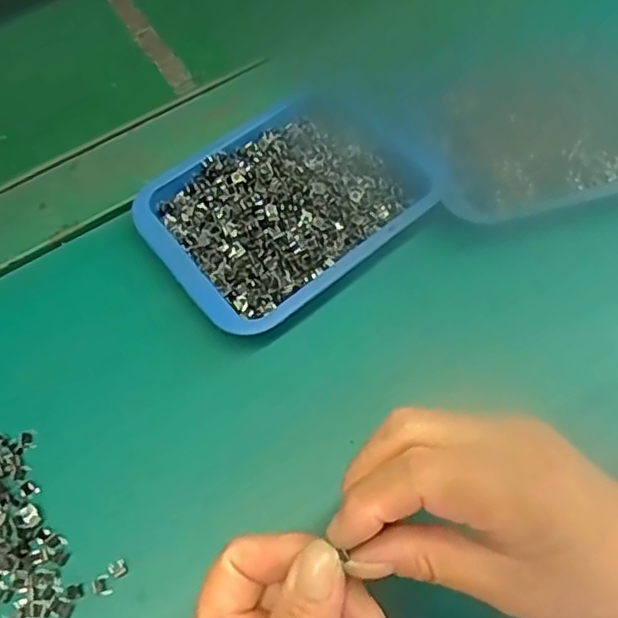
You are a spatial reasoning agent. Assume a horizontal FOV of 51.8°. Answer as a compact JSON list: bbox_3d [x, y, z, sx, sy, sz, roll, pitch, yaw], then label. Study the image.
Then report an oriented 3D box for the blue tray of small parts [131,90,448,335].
[{"bbox_3d":[-0.012,-0.062,0.370,0.155,0.022,0.119,-38,70,-16],"label":"blue tray of small parts"}]

